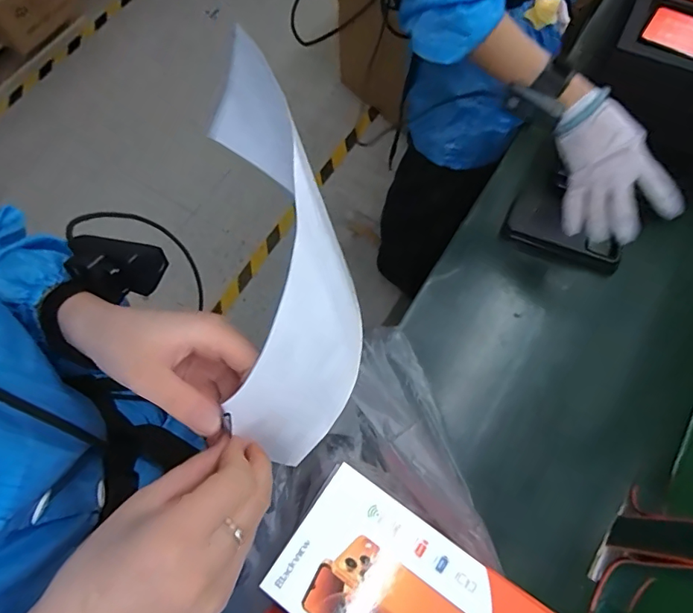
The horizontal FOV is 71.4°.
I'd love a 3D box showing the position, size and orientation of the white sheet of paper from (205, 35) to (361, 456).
[{"bbox_3d":[-0.047,-0.039,0.310,0.079,0.104,0.253,-12,71,-4],"label":"white sheet of paper"}]

